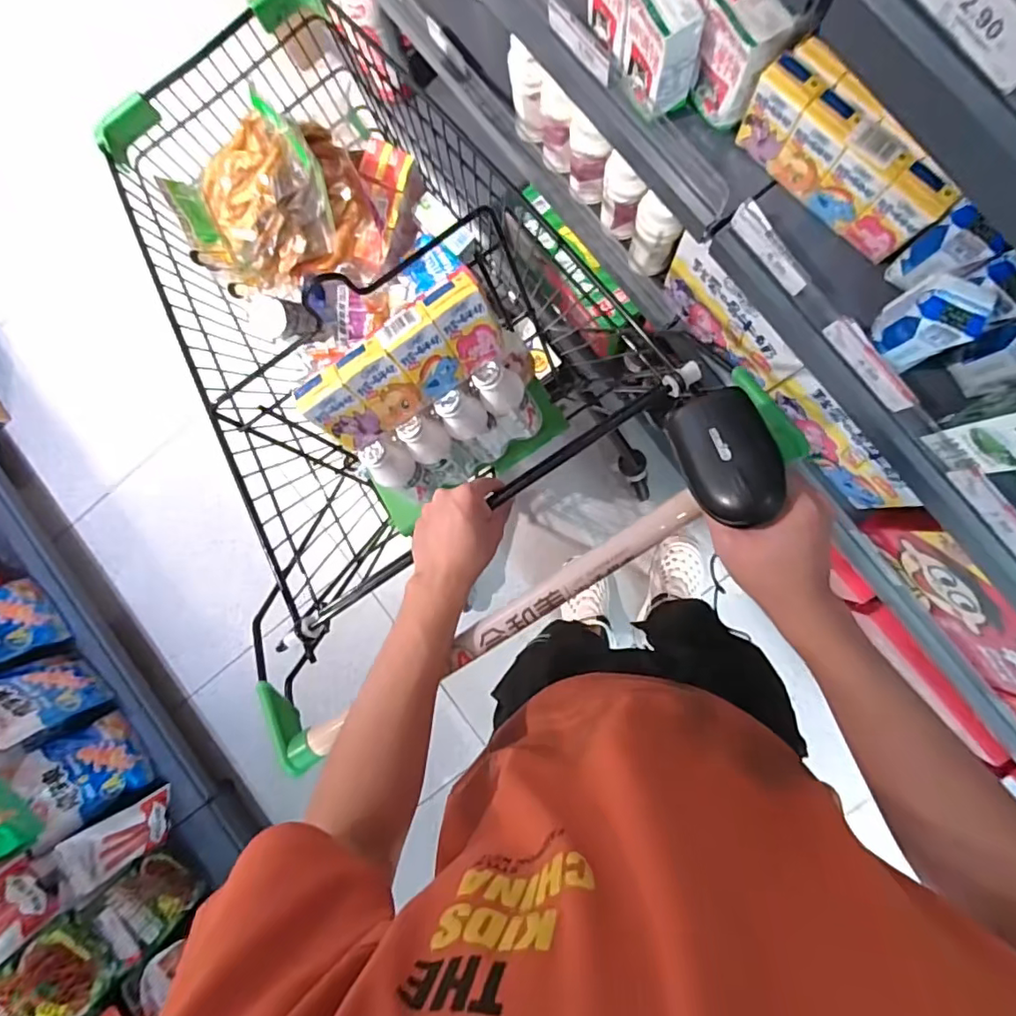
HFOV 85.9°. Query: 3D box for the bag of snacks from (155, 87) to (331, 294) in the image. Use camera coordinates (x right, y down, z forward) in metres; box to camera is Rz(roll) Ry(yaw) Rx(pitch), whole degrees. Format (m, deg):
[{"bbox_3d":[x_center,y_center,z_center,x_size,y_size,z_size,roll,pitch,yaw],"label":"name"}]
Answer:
[{"bbox_3d":[-0.367,-0.452,0.794,0.195,0.109,0.214,-37,84,6],"label":"bag of snacks"}]

